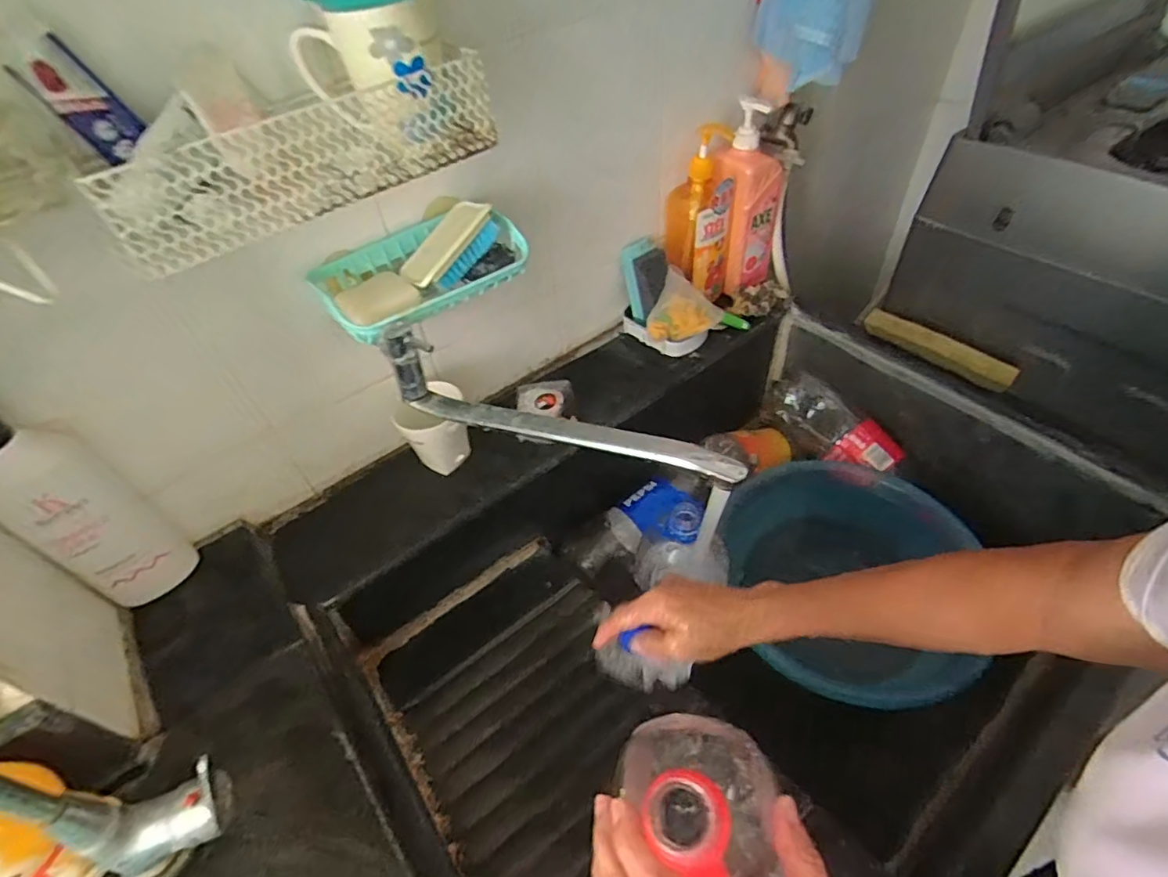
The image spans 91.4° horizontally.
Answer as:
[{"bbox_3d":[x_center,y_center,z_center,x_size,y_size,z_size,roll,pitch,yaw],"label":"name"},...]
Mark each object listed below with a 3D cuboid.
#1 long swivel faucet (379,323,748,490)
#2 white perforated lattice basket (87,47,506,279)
[{"bbox_3d":[-0.027,-0.033,0.511,0.346,0.082,0.034,13,50,18],"label":"long swivel faucet"},{"bbox_3d":[-0.225,-0.233,0.455,0.290,0.073,0.100,-36,53,-25],"label":"white perforated lattice basket"}]

